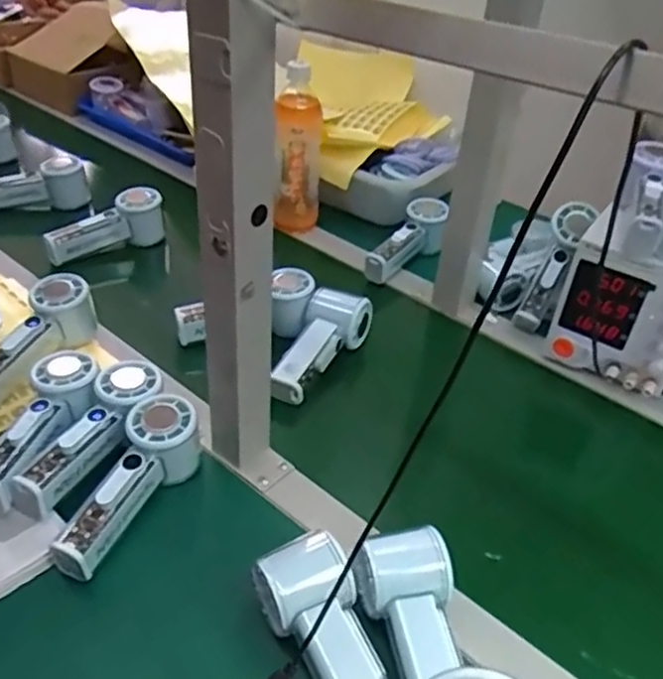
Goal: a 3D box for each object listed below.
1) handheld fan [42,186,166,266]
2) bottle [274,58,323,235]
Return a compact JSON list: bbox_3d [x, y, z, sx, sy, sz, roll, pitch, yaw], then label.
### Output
[{"bbox_3d":[-0.291,-0.146,0.867,0.151,0.066,0.048,-20,43,-29],"label":"handheld fan"},{"bbox_3d":[-0.041,-0.236,0.873,0.052,0.209,0.061,3,37,-2],"label":"bottle"}]

